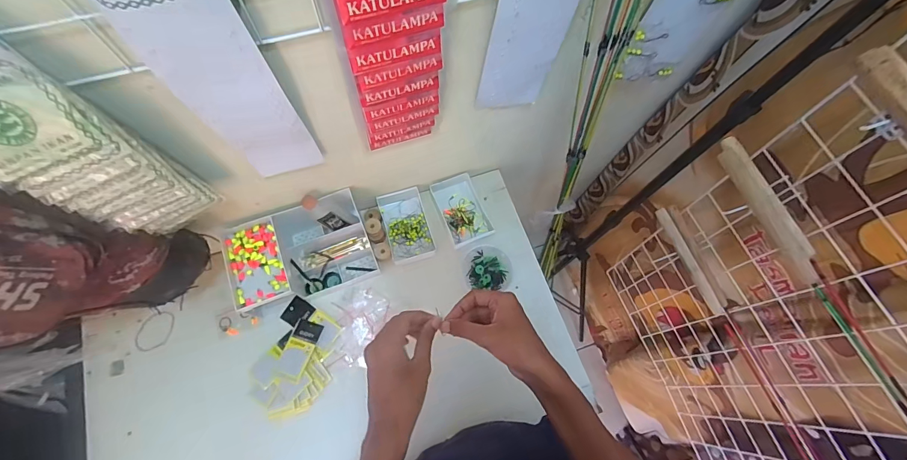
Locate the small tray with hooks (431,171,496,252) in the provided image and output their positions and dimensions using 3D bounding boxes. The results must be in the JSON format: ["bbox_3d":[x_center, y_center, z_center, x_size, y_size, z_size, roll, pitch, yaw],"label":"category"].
[{"bbox_3d":[0.017,-0.038,0.777,0.086,0.034,0.139,-19,72,-9],"label":"small tray with hooks"}]

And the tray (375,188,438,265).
[{"bbox_3d":[-0.094,-0.009,0.771,0.086,0.027,0.148,-15,71,-8],"label":"tray"}]

